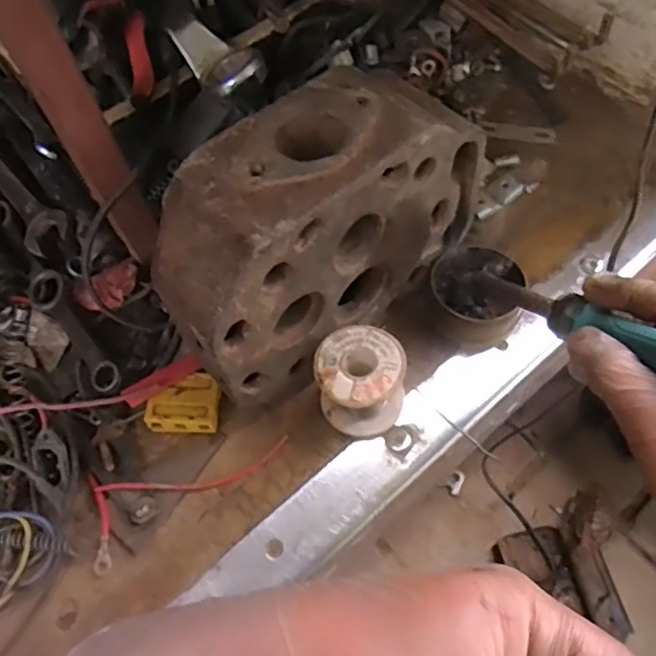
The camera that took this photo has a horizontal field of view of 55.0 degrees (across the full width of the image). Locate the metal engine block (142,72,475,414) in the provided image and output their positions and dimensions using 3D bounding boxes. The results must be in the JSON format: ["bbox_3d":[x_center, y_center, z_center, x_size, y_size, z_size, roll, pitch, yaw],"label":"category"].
[{"bbox_3d":[-0.006,-0.054,0.390,0.203,0.157,0.081,-40,66,-16],"label":"metal engine block"}]

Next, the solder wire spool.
[{"bbox_3d":[0.021,0.034,0.403,0.053,0.054,0.056,-2,62,3],"label":"solder wire spool"}]

